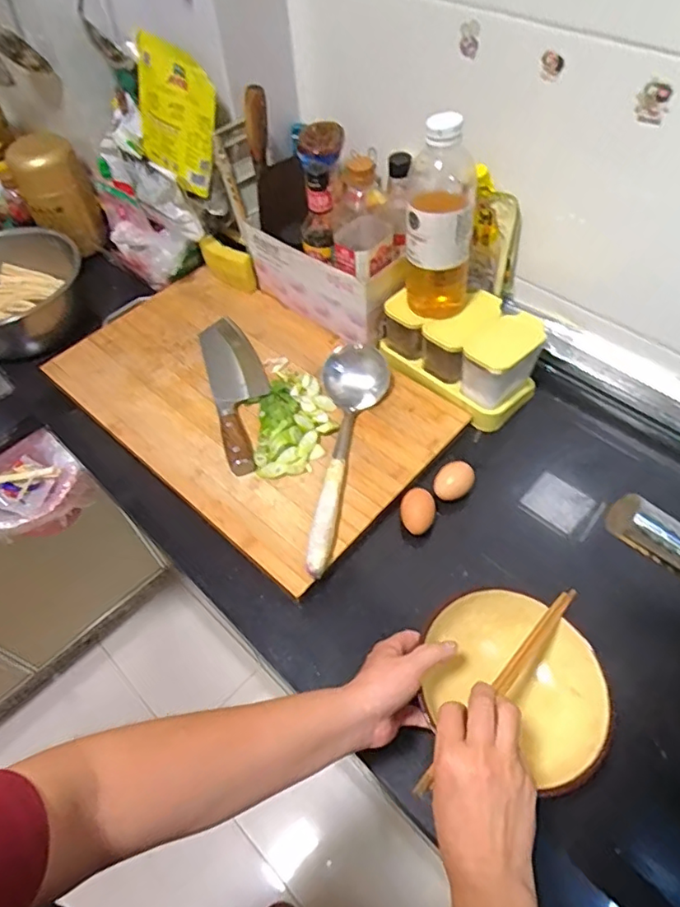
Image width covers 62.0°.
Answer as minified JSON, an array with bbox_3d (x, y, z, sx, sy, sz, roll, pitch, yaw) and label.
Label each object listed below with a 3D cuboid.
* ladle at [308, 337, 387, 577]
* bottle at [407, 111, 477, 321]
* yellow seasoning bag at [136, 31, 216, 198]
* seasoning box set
[{"bbox_3d":[0.014,-0.004,0.693,0.090,0.055,0.302,1,55,4],"label":"ladle"},{"bbox_3d":[0.124,-0.284,0.696,0.087,0.233,0.091,3,55,6],"label":"bottle"},{"bbox_3d":[-0.241,-0.492,0.828,0.143,0.173,0.041,40,44,18],"label":"yellow seasoning bag"},{"bbox_3d":[0.169,-0.151,0.786,0.213,0.094,0.126,37,65,26],"label":"seasoning box set"}]

